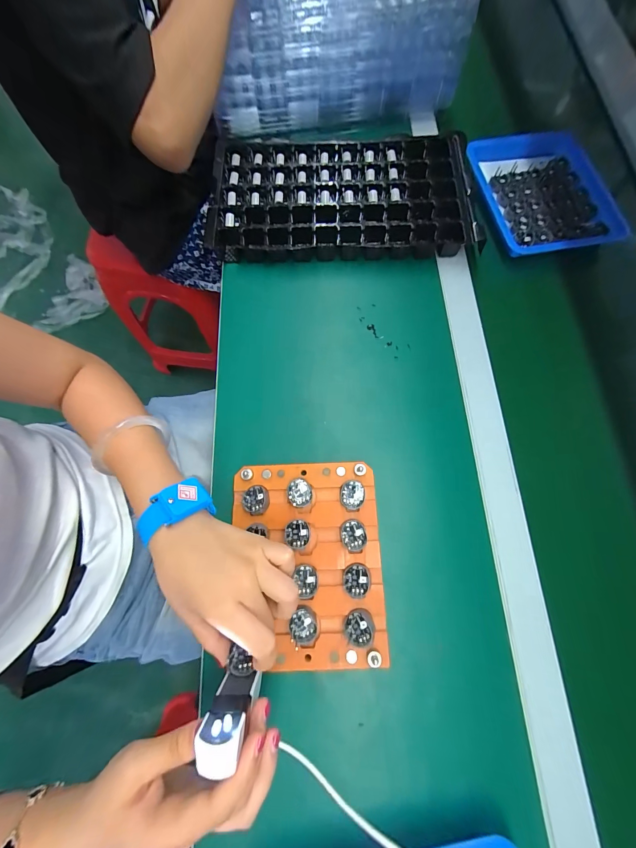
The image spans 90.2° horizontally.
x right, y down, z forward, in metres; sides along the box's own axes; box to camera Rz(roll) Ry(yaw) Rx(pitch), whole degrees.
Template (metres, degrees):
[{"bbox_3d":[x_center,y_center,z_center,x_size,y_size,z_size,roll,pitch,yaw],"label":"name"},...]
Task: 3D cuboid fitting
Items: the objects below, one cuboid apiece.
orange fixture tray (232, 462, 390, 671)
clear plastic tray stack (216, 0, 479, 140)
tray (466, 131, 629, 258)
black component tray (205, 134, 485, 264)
[{"bbox_3d":[-0.011,0.133,0.314,0.145,0.011,0.186,-2,72,1],"label":"orange fixture tray"},{"bbox_3d":[0.014,-0.603,0.491,0.363,0.111,0.231,-9,73,-1],"label":"clear plastic tray stack"},{"bbox_3d":[0.336,-0.347,0.472,0.196,0.028,0.216,-13,72,-2],"label":"tray"},{"bbox_3d":[0.033,-0.322,0.456,0.348,0.045,0.199,1,72,2],"label":"black component tray"}]

